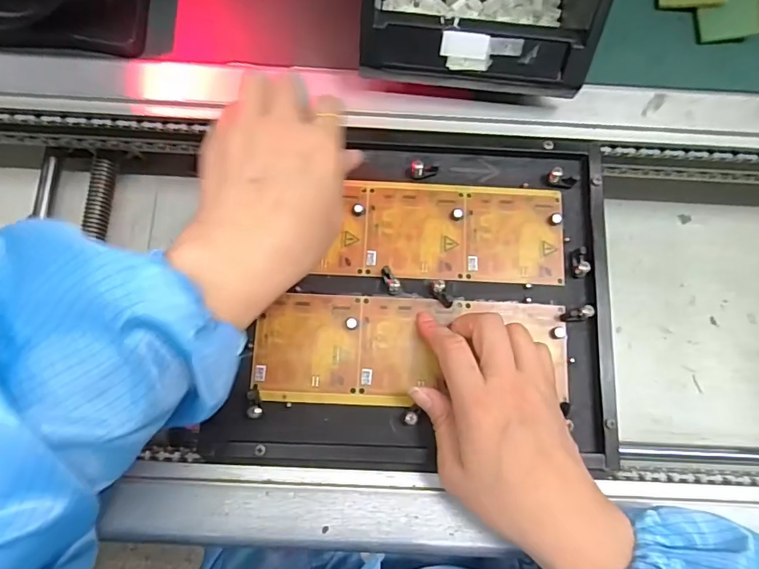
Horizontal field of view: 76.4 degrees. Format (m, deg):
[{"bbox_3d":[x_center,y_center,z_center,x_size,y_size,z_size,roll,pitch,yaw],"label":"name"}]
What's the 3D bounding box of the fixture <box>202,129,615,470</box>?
[{"bbox_3d":[0.029,0.003,0.337,0.253,0.026,0.234,2,82,0],"label":"fixture"}]

